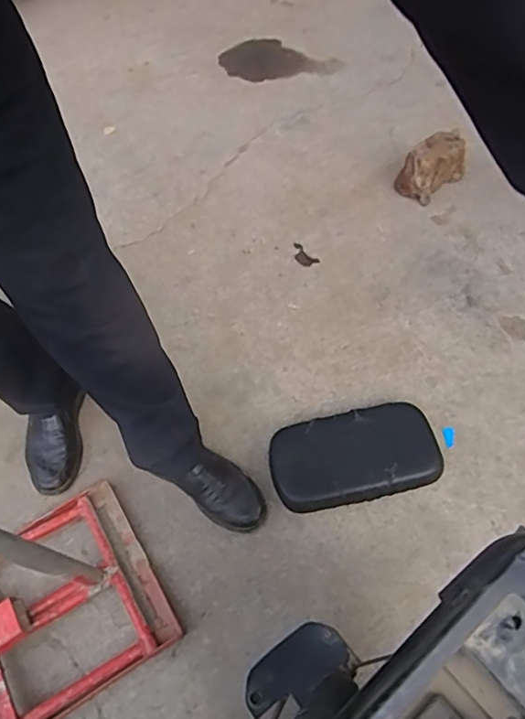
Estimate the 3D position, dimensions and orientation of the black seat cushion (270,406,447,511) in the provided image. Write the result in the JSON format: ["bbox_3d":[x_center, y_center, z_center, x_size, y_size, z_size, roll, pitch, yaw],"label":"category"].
[{"bbox_3d":[0.167,0.174,1.014,0.298,0.059,0.171,-13,60,-3],"label":"black seat cushion"}]

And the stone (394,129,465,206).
[{"bbox_3d":[0.404,-0.455,1.316,0.155,0.122,0.090,-33,63,-14],"label":"stone"}]

